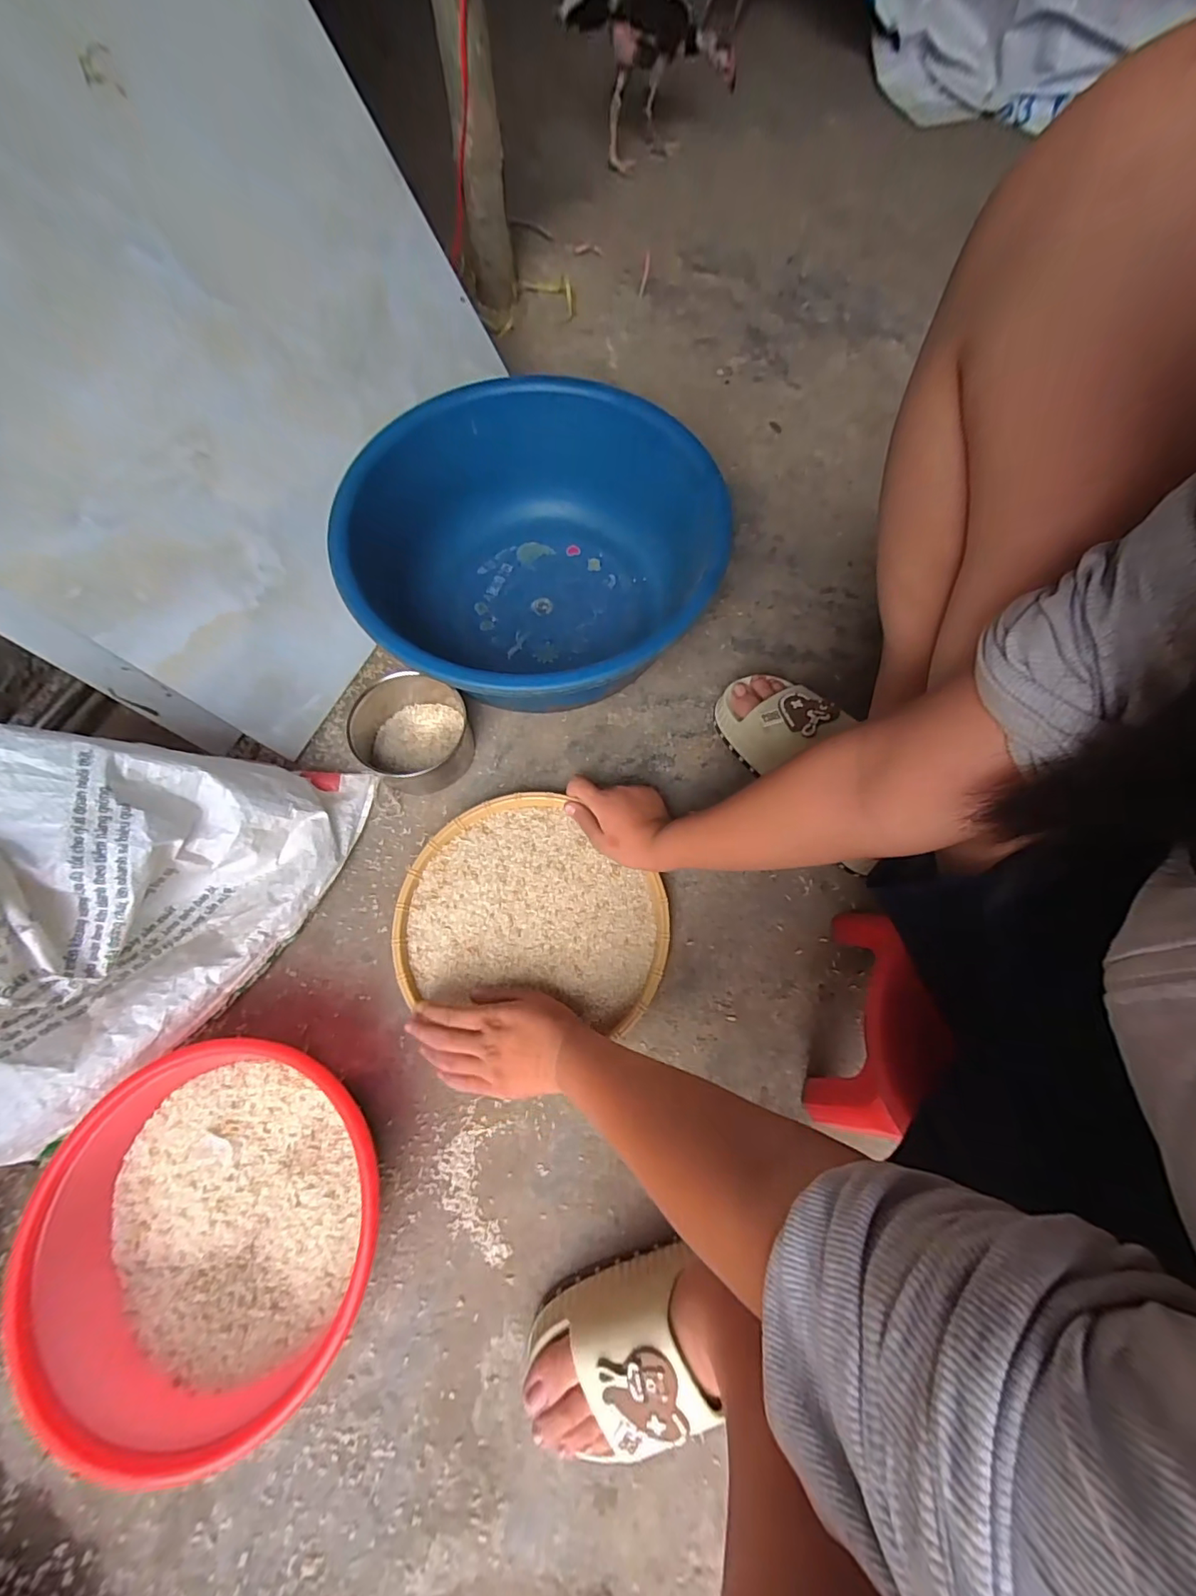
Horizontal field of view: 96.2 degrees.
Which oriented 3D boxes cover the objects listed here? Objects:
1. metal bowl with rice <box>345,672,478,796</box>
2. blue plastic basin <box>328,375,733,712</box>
[{"bbox_3d":[-0.212,-0.078,0.597,0.129,0.064,0.135,1,70,-2],"label":"metal bowl with rice"},{"bbox_3d":[-0.067,-0.261,0.611,0.377,0.148,0.391,18,70,5],"label":"blue plastic basin"}]

